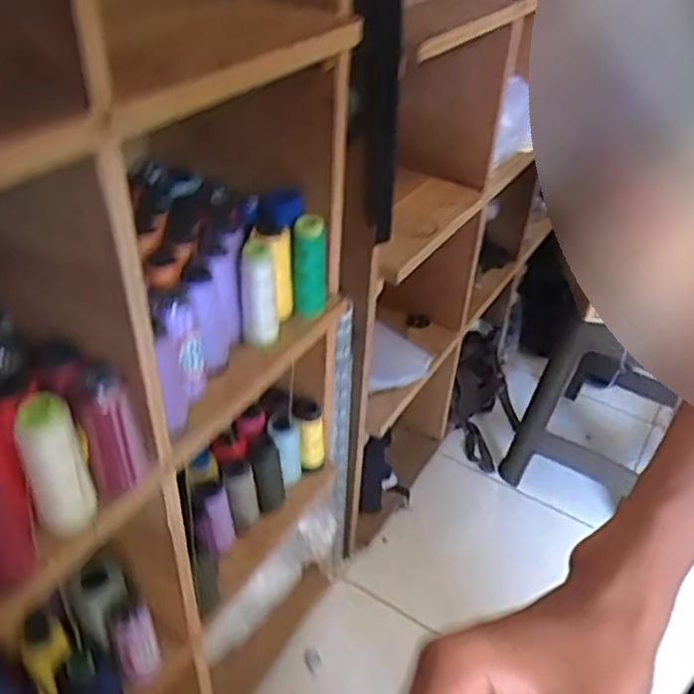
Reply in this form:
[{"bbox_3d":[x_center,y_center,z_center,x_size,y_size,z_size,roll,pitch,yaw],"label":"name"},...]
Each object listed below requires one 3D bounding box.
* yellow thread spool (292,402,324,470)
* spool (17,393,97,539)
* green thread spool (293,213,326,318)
[{"bbox_3d":[-0.055,0.133,0.984,0.043,0.123,0.041,2,38,-2],"label":"yellow thread spool"},{"bbox_3d":[-0.225,0.092,0.523,0.038,0.117,0.035,-14,41,-20],"label":"spool"},{"bbox_3d":[-0.043,-0.093,0.787,0.036,0.117,0.033,2,38,-2],"label":"green thread spool"}]

